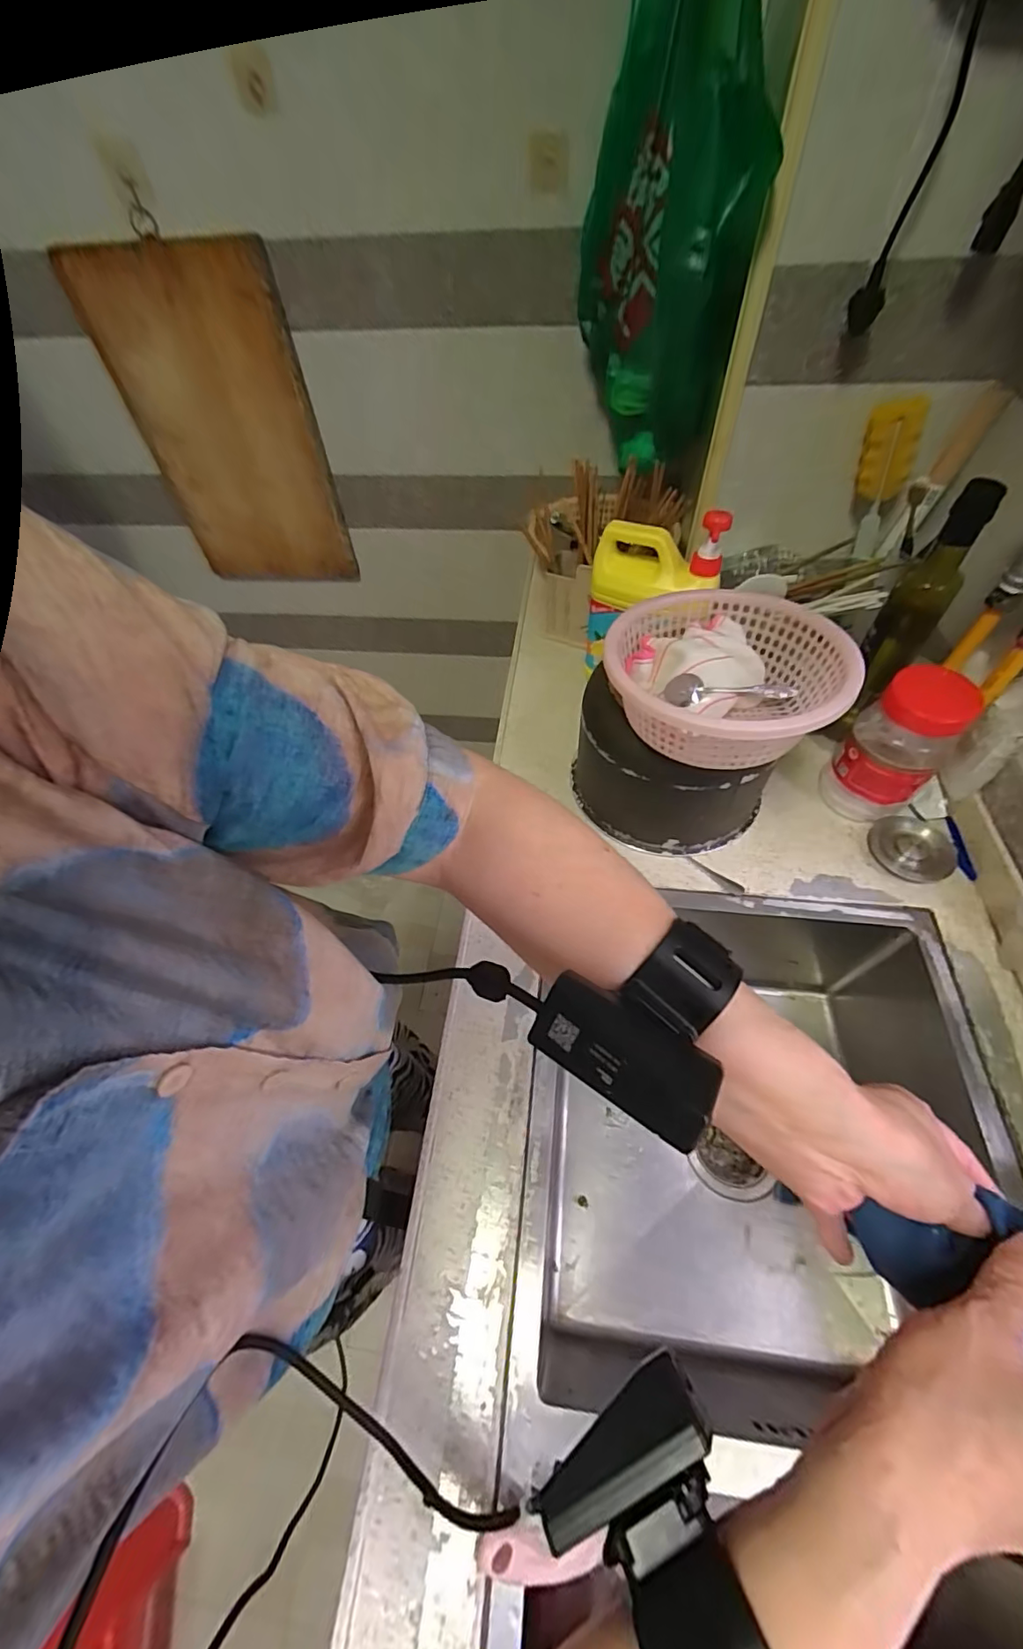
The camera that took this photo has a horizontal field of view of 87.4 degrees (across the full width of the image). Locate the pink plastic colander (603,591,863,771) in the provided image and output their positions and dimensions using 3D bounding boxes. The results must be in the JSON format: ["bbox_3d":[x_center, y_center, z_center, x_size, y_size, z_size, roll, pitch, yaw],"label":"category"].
[{"bbox_3d":[0.188,-0.133,0.476,0.192,0.069,0.191,0,56,4],"label":"pink plastic colander"}]

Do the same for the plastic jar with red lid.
[{"bbox_3d":[0.411,-0.081,0.576,0.089,0.159,0.085,-2,56,3],"label":"plastic jar with red lid"}]

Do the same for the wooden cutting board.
[{"bbox_3d":[-0.506,-0.684,0.958,0.339,0.478,0.019,4,48,7],"label":"wooden cutting board"}]

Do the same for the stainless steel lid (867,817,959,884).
[{"bbox_3d":[0.442,0.025,0.590,0.078,0.014,0.079,-30,59,-15],"label":"stainless steel lid"}]

